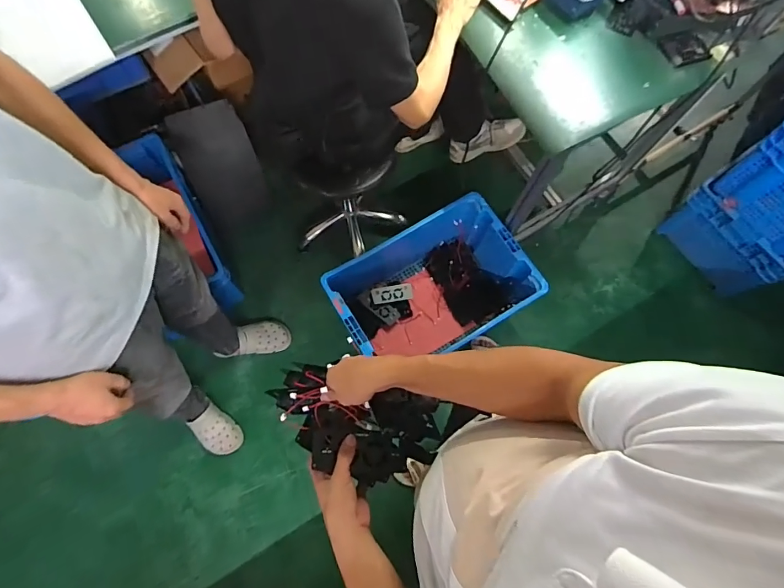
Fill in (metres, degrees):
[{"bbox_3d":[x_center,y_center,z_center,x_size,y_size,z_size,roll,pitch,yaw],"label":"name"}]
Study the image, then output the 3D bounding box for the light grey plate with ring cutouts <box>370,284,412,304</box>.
[{"bbox_3d":[0.001,0.000,1.527,0.149,0.007,0.057,-9,91,-16],"label":"light grey plate with ring cutouts"}]

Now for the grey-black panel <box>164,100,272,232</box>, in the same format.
[{"bbox_3d":[-0.607,-0.457,1.520,0.258,0.025,0.410,-16,109,9],"label":"grey-black panel"}]

